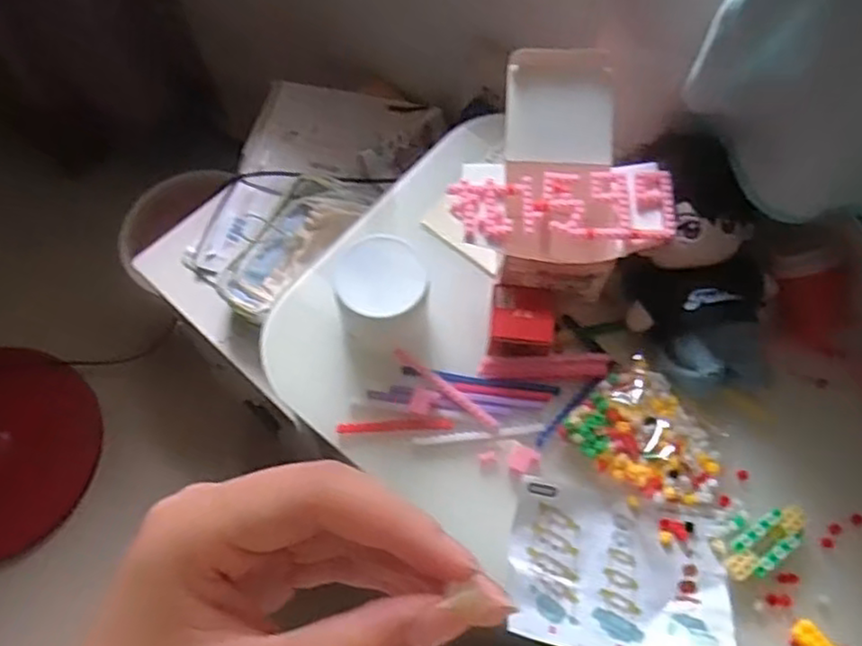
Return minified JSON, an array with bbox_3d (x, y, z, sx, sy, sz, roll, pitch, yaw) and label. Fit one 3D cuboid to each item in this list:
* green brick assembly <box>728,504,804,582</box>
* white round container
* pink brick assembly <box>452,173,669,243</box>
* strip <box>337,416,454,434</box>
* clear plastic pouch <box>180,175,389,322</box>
[{"bbox_3d":[0.257,0.169,0.527,0.077,0.020,0.029,-30,68,-14],"label":"green brick assembly"},{"bbox_3d":[-0.039,-0.028,0.577,0.070,0.061,0.071,0,64,-1],"label":"white round container"},{"bbox_3d":[0.105,-0.095,0.551,0.173,0.020,0.061,4,64,1],"label":"pink brick assembly"},{"bbox_3d":[-0.030,0.084,0.570,0.094,0.008,0.010,-2,64,-2],"label":"strip"},{"bbox_3d":[-0.193,-0.116,0.826,0.167,0.038,0.216,33,68,14],"label":"clear plastic pouch"}]

